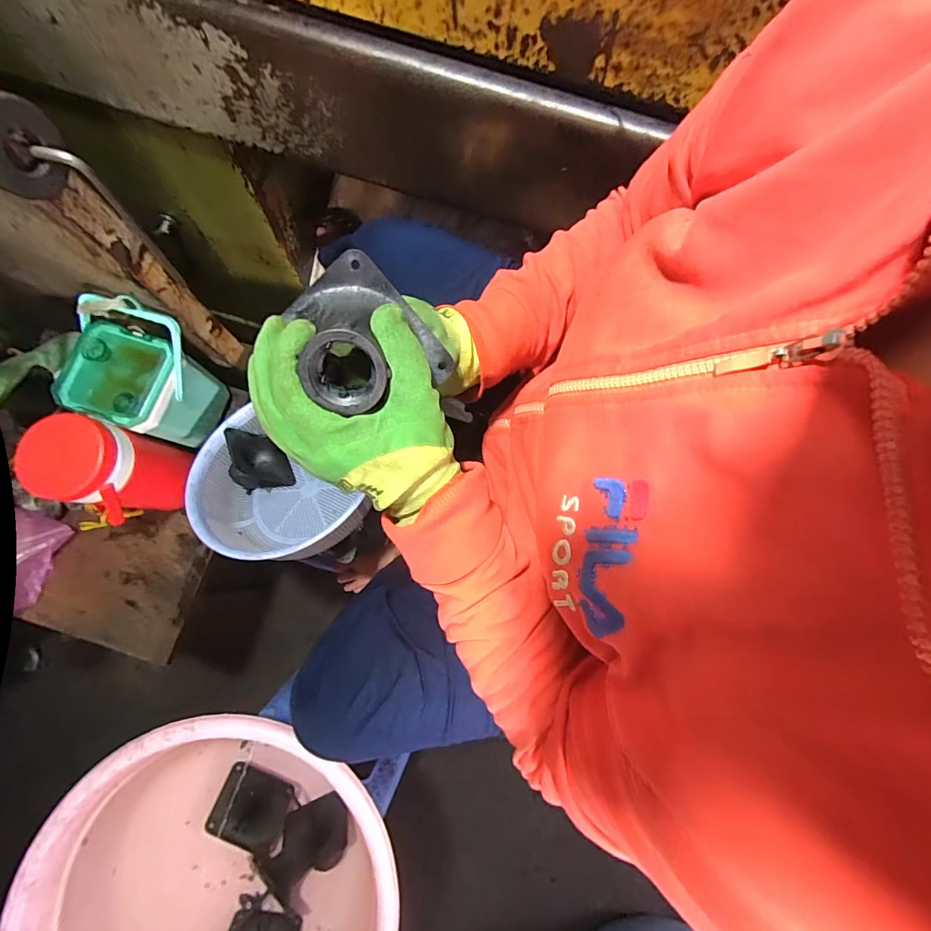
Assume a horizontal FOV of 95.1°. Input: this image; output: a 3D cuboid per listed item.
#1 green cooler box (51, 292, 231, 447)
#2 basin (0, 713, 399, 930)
[{"bbox_3d":[-0.454,-0.123,0.612,0.139,0.166,0.146,18,78,3],"label":"green cooler box"},{"bbox_3d":[-0.299,0.528,0.534,0.408,0.120,0.410,0,78,-1],"label":"basin"}]

